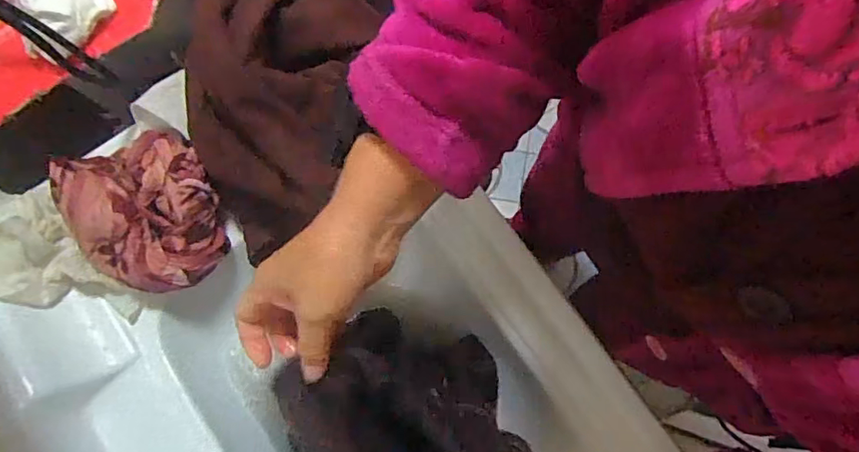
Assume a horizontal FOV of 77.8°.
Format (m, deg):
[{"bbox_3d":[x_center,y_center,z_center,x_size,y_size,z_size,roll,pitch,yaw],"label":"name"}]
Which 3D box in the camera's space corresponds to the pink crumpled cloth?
[{"bbox_3d":[-0.269,-0.014,0.510,0.132,0.062,0.153,-23,79,-4],"label":"pink crumpled cloth"}]

